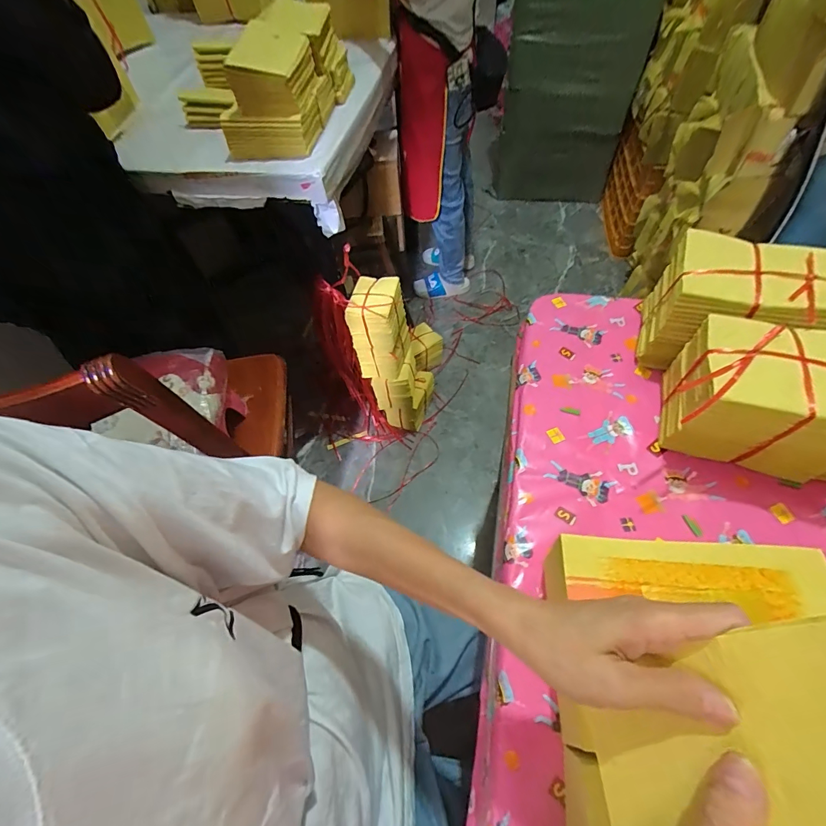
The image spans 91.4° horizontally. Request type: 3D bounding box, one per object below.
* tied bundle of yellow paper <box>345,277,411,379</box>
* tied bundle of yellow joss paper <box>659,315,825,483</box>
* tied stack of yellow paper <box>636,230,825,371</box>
[{"bbox_3d":[-0.098,-0.242,1.188,0.134,0.266,0.155,7,59,9],"label":"tied bundle of yellow paper"},{"bbox_3d":[0.401,-0.015,0.468,0.166,0.136,0.124,16,61,14],"label":"tied bundle of yellow joss paper"},{"bbox_3d":[0.413,-0.132,0.528,0.168,0.125,0.123,14,61,13],"label":"tied stack of yellow paper"}]

